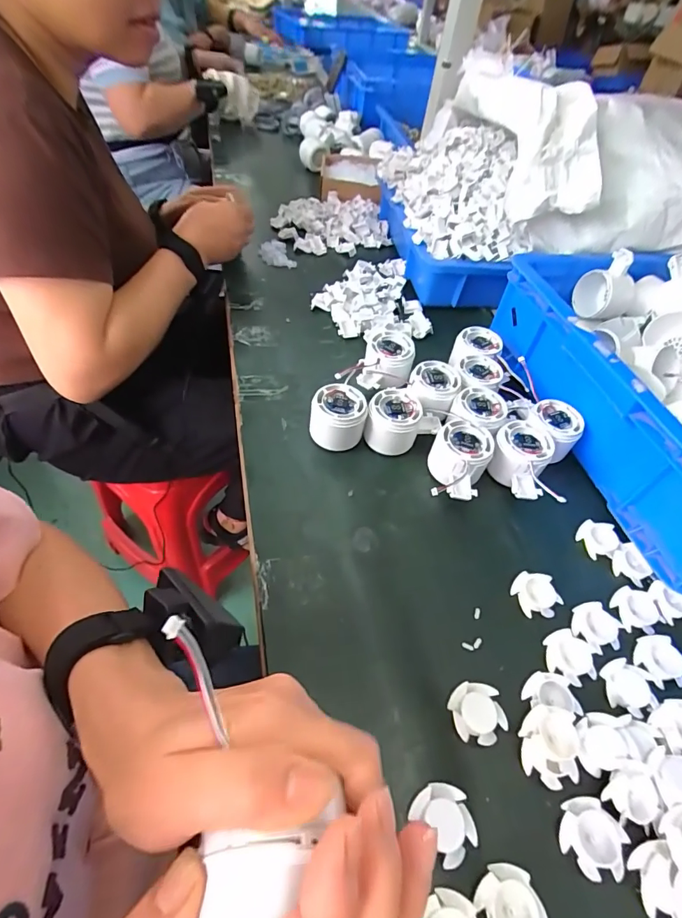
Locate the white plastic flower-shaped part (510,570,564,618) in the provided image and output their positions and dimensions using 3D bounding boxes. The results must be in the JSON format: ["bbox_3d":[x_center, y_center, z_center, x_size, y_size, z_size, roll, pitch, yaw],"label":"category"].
[{"bbox_3d":[0.175,0.123,0.398,0.036,0.009,0.038,-4,52,-10],"label":"white plastic flower-shaped part"}]

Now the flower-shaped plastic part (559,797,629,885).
[{"bbox_3d":[0.164,0.247,0.288,0.036,0.011,0.040,26,53,14],"label":"flower-shaped plastic part"}]

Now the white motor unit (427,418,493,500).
[{"bbox_3d":[0.118,0.007,0.456,0.059,0.047,0.090,25,51,12],"label":"white motor unit"}]

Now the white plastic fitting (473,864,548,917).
[{"bbox_3d":[0.100,0.271,0.266,0.037,0.018,0.039,3,51,-4],"label":"white plastic fitting"}]

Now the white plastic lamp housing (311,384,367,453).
[{"bbox_3d":[-0.005,-0.045,0.479,0.058,0.049,0.060,0,51,-9],"label":"white plastic lamp housing"}]

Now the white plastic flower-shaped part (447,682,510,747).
[{"bbox_3d":[0.102,0.192,0.333,0.038,0.014,0.040,-12,54,-16],"label":"white plastic flower-shaped part"}]

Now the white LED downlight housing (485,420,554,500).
[{"bbox_3d":[0.188,0.001,0.466,0.061,0.040,0.081,21,51,8],"label":"white LED downlight housing"}]

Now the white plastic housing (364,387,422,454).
[{"bbox_3d":[0.055,-0.040,0.484,0.058,0.046,0.062,11,50,1],"label":"white plastic housing"}]

